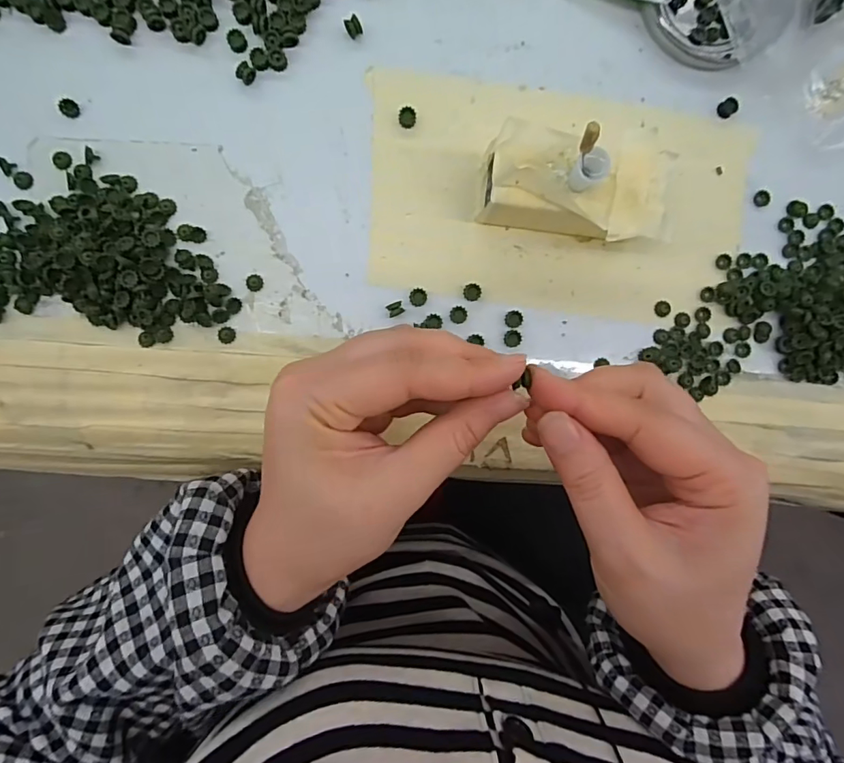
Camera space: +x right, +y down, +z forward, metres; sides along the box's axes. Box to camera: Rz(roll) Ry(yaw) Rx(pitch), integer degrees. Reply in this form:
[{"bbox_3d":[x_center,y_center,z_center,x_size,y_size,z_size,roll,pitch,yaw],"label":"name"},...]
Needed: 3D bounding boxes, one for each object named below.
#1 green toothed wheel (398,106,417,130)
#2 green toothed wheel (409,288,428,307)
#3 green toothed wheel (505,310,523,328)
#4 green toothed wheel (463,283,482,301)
[{"bbox_3d":[-0.007,-0.130,0.245,0.008,0.005,0.008,-12,93,-4],"label":"green toothed wheel"},{"bbox_3d":[-0.002,-0.042,0.248,0.009,0.004,0.009,0,92,-4],"label":"green toothed wheel"},{"bbox_3d":[0.047,-0.032,0.252,0.008,0.005,0.009,-9,93,-4],"label":"green toothed wheel"},{"bbox_3d":[0.026,-0.045,0.250,0.008,0.004,0.009,-10,93,-4],"label":"green toothed wheel"}]

